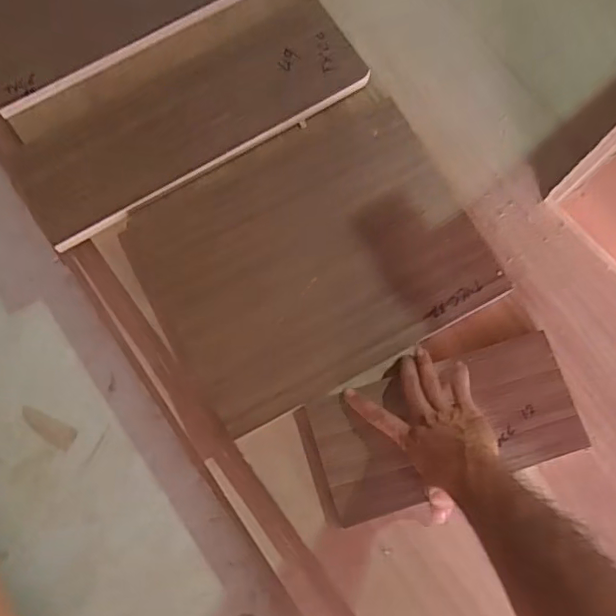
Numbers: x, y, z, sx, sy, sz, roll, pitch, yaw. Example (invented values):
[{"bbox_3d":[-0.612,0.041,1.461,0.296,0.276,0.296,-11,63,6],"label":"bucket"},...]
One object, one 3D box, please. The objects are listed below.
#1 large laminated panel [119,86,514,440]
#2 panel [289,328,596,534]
[{"bbox_3d":[0.005,-0.067,0.693,0.390,0.022,0.318,-30,79,-7],"label":"large laminated panel"},{"bbox_3d":[0.156,0.138,0.652,0.314,0.030,0.144,-15,77,-4],"label":"panel"}]

